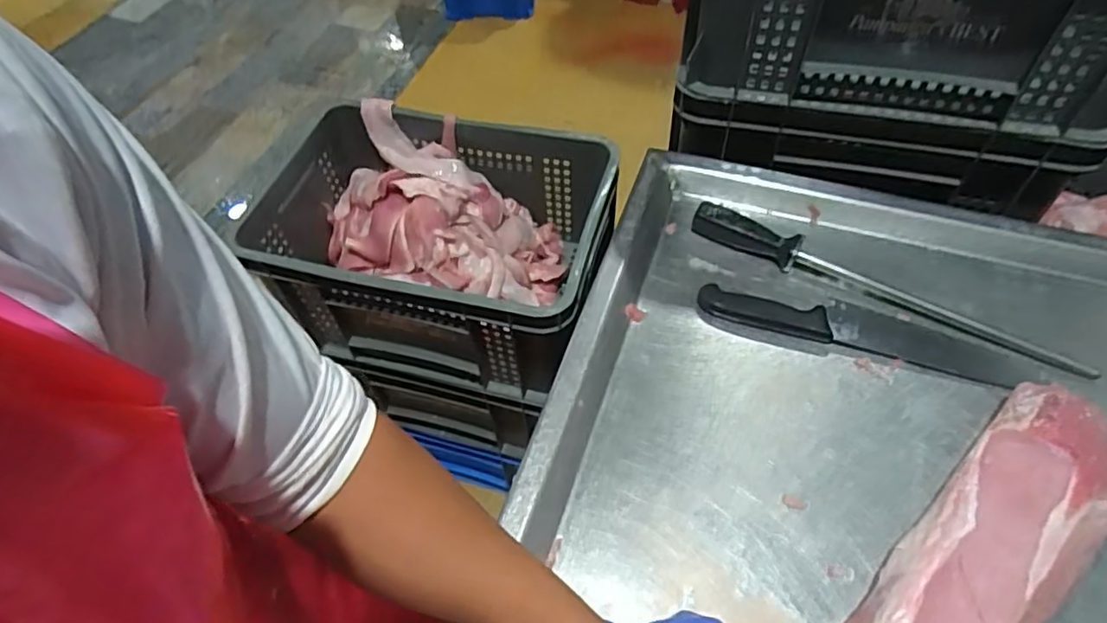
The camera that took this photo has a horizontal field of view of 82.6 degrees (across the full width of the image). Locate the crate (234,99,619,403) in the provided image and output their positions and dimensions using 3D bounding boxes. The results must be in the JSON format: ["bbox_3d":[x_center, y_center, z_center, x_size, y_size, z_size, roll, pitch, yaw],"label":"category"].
[{"bbox_3d":[-0.191,-0.107,1.042,0.544,0.251,0.355,11,56,11],"label":"crate"}]

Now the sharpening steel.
[{"bbox_3d":[0.340,-0.028,0.663,0.404,0.030,0.031,25,62,19],"label":"sharpening steel"}]

